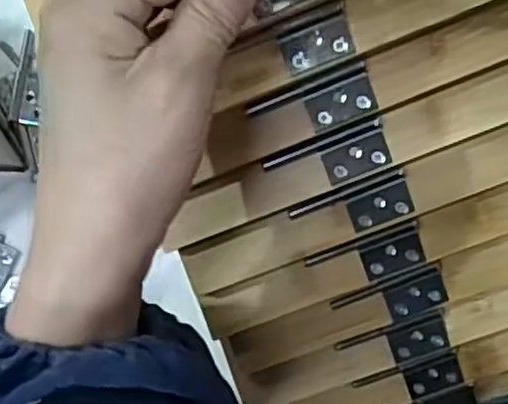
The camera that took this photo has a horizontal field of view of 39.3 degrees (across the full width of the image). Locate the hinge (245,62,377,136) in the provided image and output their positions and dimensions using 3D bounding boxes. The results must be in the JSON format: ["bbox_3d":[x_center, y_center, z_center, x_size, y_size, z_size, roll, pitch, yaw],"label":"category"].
[{"bbox_3d":[0.027,-0.041,0.310,0.053,0.008,0.021,-22,89,2],"label":"hinge"}]

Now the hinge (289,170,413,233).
[{"bbox_3d":[0.047,0.003,0.332,0.055,0.009,0.022,-20,89,2],"label":"hinge"}]

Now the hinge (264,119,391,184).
[{"bbox_3d":[0.034,-0.018,0.321,0.054,0.007,0.021,-22,89,2],"label":"hinge"}]

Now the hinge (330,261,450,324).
[{"bbox_3d":[0.069,0.050,0.359,0.057,0.004,0.026,-17,105,4],"label":"hinge"}]

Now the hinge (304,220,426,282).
[{"bbox_3d":[0.056,0.028,0.345,0.055,0.006,0.026,-20,110,0],"label":"hinge"}]

